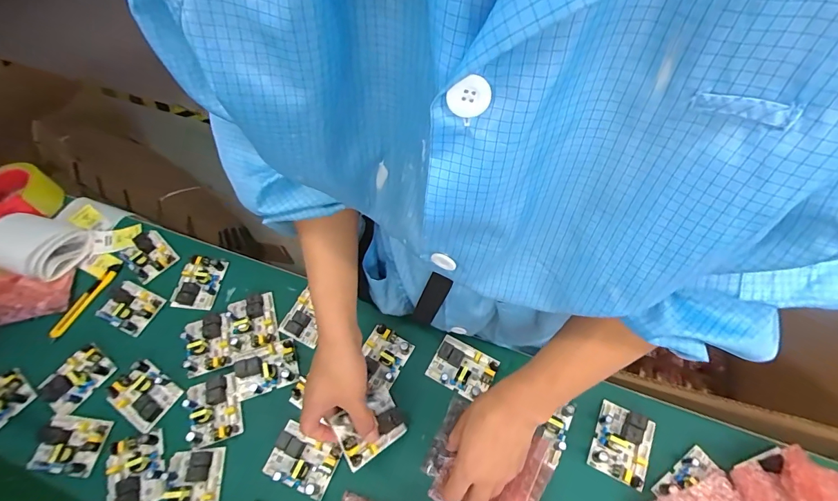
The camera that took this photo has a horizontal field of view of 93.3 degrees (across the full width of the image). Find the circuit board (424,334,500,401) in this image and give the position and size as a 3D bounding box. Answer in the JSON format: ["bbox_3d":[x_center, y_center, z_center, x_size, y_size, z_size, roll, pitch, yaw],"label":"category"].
[{"bbox_3d":[0.056,0.151,0.514,0.080,0.021,0.061,25,66,16],"label":"circuit board"}]

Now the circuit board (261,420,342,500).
[{"bbox_3d":[-0.140,0.247,0.468,0.081,0.025,0.060,19,64,14],"label":"circuit board"}]

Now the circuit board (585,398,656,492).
[{"bbox_3d":[0.240,0.225,0.463,0.060,0.018,0.080,23,65,15],"label":"circuit board"}]

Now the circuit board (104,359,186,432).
[{"bbox_3d":[-0.365,0.187,0.518,0.080,0.018,0.061,28,67,17],"label":"circuit board"}]

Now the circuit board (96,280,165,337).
[{"bbox_3d":[-0.430,0.081,0.583,0.083,0.015,0.062,21,65,14],"label":"circuit board"}]

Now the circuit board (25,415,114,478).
[{"bbox_3d":[-0.437,0.239,0.488,0.082,0.014,0.061,5,62,6],"label":"circuit board"}]

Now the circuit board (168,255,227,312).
[{"bbox_3d":[-0.333,0.046,0.596,0.061,0.016,0.079,5,62,7],"label":"circuit board"}]

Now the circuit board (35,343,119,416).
[{"bbox_3d":[-0.463,0.171,0.531,0.057,0.018,0.080,37,70,21],"label":"circuit board"}]

